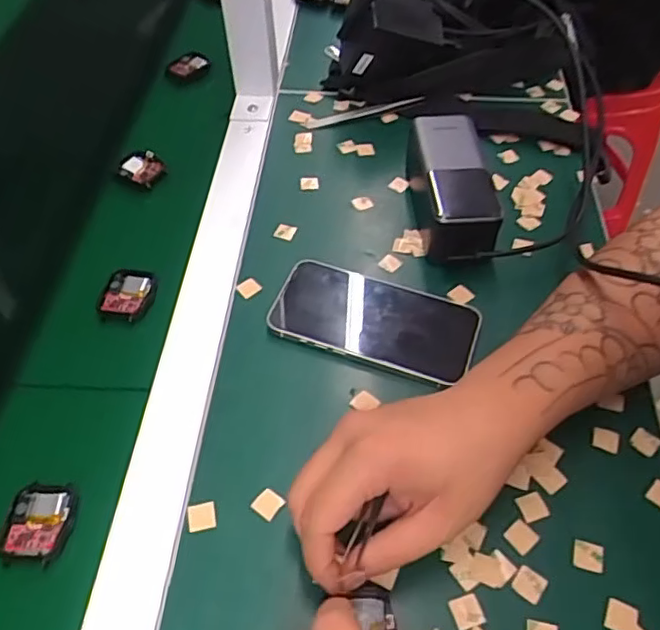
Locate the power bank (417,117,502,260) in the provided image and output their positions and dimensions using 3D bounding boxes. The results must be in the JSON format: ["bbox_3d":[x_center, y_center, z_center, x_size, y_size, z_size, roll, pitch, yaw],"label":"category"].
[{"bbox_3d":[0.103,-0.102,0.498,0.062,0.059,0.134,0,53,1],"label":"power bank"}]

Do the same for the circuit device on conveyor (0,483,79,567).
[{"bbox_3d":[-0.170,0.121,0.353,0.040,0.009,0.045,2,53,3],"label":"circuit device on conveyor"}]

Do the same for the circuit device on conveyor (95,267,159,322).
[{"bbox_3d":[-0.154,-0.016,0.460,0.044,0.010,0.043,13,55,11],"label":"circuit device on conveyor"}]

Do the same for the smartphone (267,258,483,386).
[{"bbox_3d":[0.033,0.003,0.442,0.145,0.010,0.076,15,54,9],"label":"smartphone"}]

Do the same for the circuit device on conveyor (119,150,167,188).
[{"bbox_3d":[-0.172,-0.135,0.552,0.051,0.008,0.032,36,62,25],"label":"circuit device on conveyor"}]

